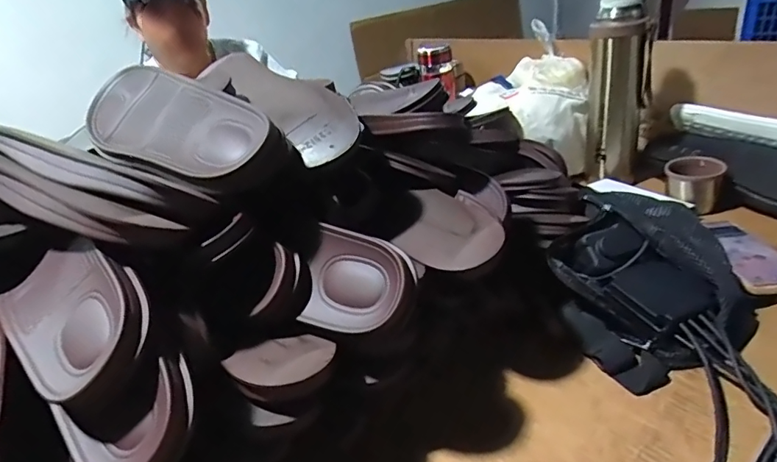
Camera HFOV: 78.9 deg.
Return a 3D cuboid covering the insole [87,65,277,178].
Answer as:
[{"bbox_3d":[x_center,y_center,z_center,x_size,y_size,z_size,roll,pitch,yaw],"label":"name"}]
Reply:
[{"bbox_3d":[-0.204,-0.101,0.428,0.262,0.021,0.089,23,71,34],"label":"insole"}]

